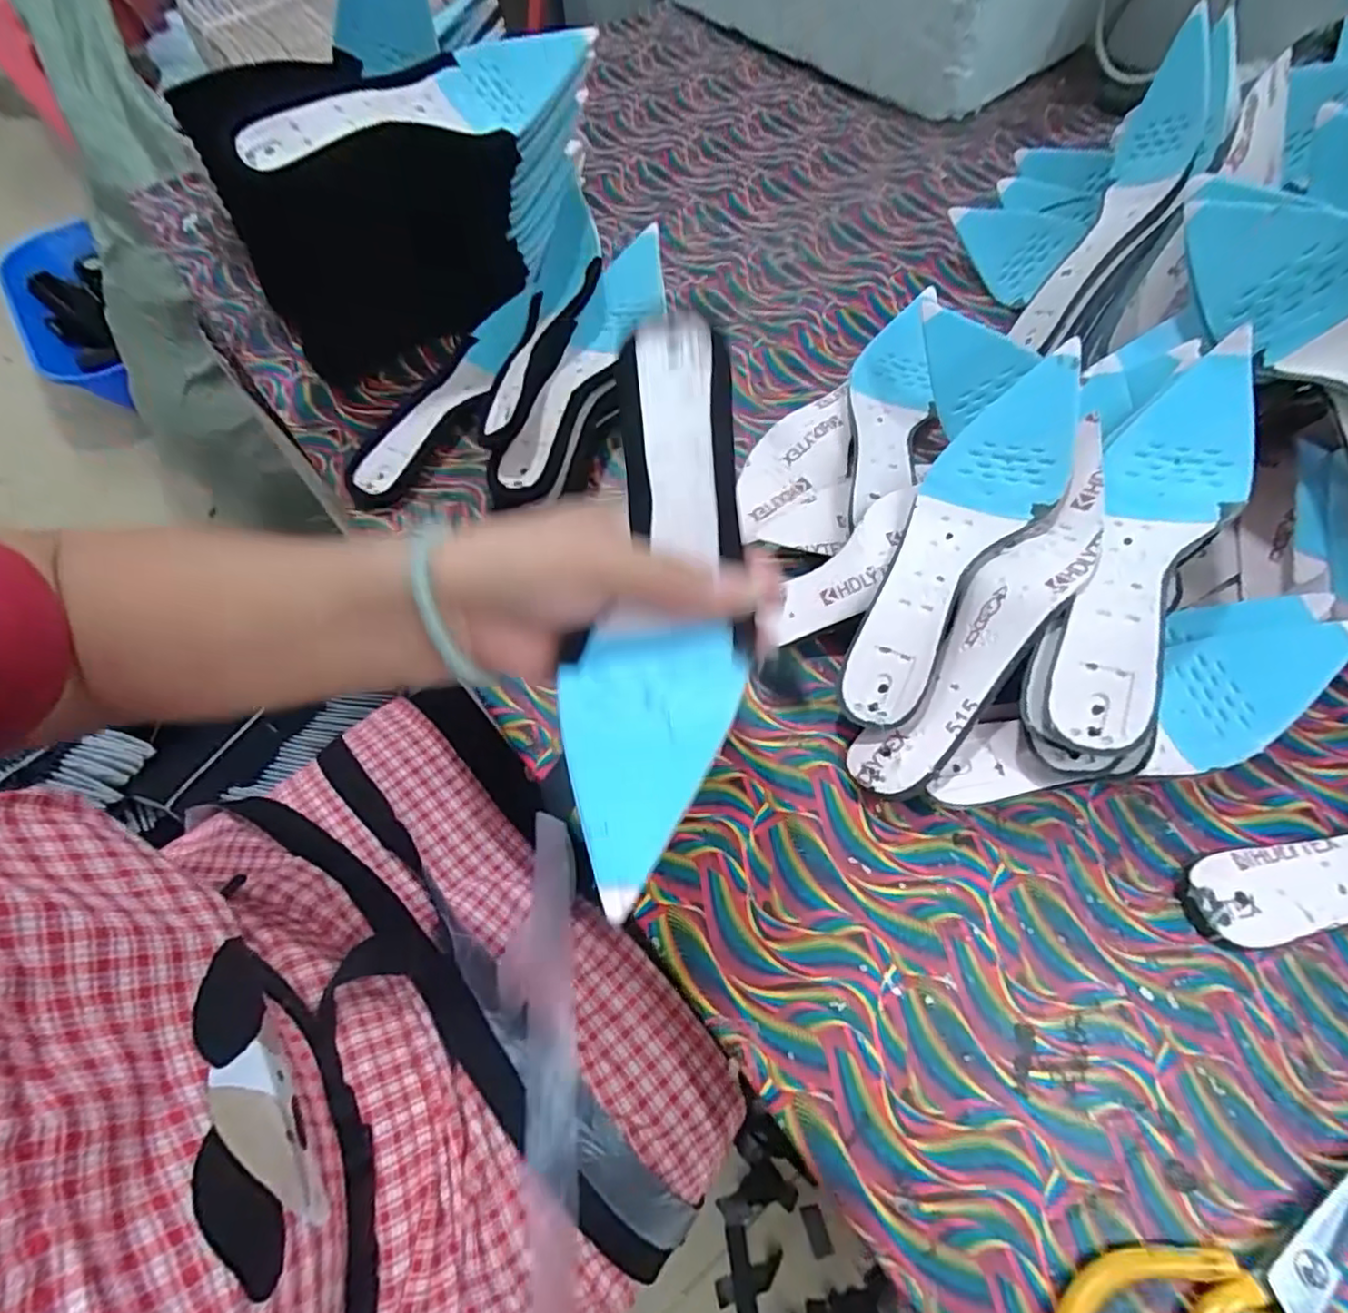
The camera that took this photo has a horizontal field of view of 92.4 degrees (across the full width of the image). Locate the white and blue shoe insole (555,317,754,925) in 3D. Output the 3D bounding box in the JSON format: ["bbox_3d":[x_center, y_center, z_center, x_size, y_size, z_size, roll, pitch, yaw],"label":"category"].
[{"bbox_3d":[-0.005,-0.031,0.258,0.067,0.019,0.236,4,72,4],"label":"white and blue shoe insole"}]

